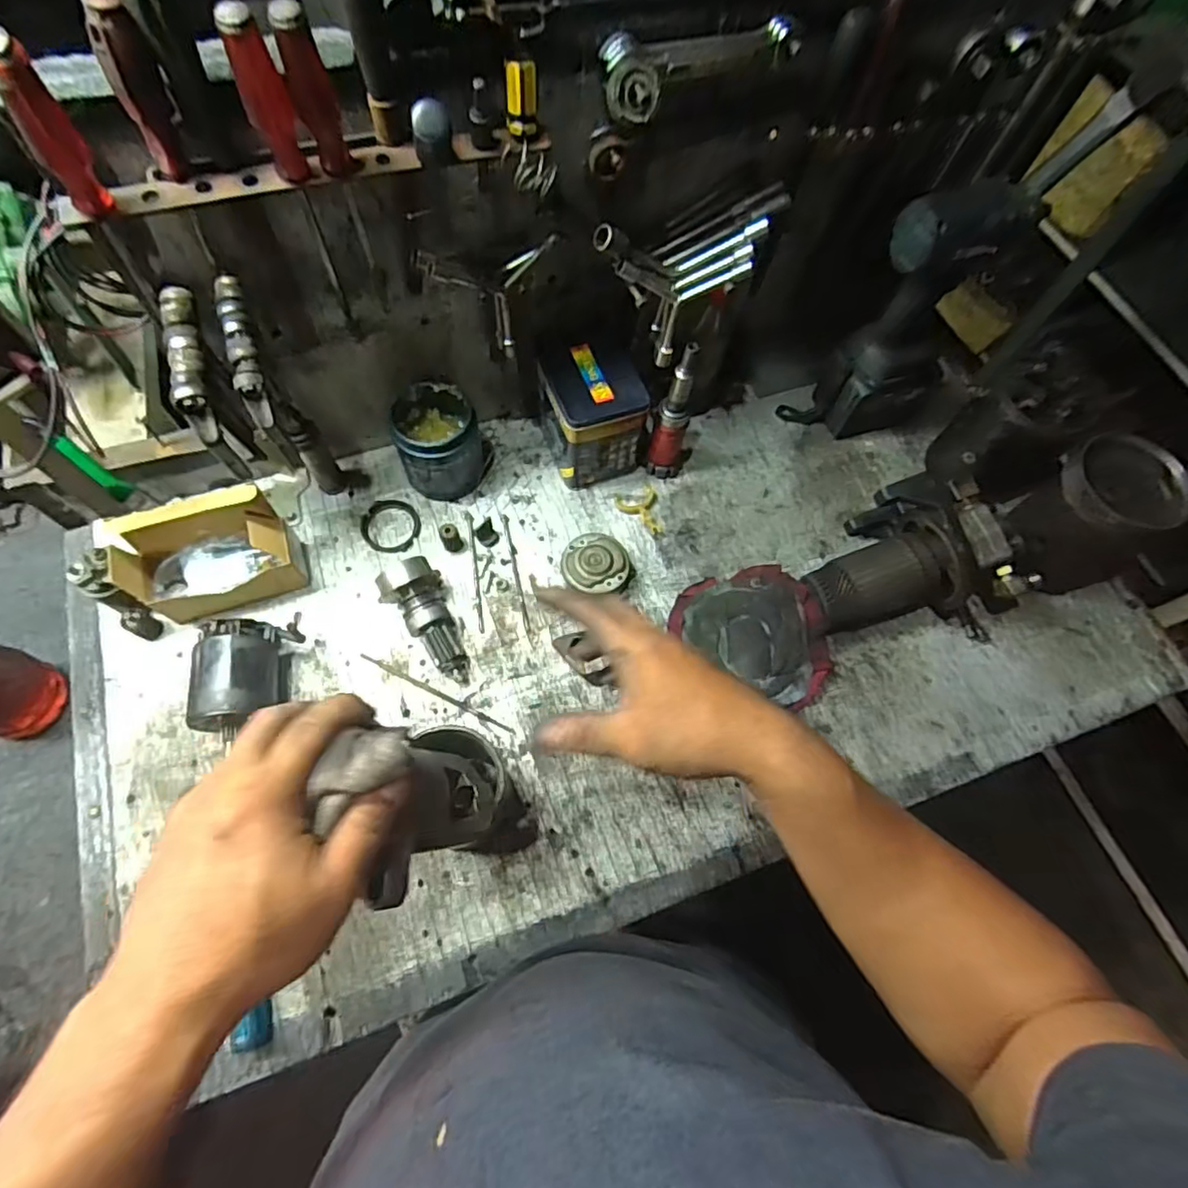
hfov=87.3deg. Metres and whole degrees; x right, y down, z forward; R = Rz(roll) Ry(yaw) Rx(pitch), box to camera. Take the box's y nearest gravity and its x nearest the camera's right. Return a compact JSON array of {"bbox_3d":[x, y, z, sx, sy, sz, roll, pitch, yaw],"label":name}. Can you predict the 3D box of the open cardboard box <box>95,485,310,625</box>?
[{"bbox_3d":[-0.381,-0.037,0.621,0.145,0.110,0.081,-14,68,-11],"label":"open cardboard box"}]

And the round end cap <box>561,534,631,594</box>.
[{"bbox_3d":[0.001,-0.029,0.682,0.071,0.032,0.067,2,66,-4],"label":"round end cap"}]

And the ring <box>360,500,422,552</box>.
[{"bbox_3d":[-0.230,-0.078,0.704,0.067,0.005,0.064,2,66,-4],"label":"ring"}]

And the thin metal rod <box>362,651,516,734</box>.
[{"bbox_3d":[-0.160,0.101,0.635,0.176,0.004,0.006,26,67,8],"label":"thin metal rod"}]

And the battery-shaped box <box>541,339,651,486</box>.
[{"bbox_3d":[-0.002,-0.201,0.707,0.098,0.129,0.103,-16,68,-12],"label":"battery-shaped box"}]

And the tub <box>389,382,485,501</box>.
[{"bbox_3d":[-0.172,-0.166,0.693,0.086,0.099,0.087,2,66,-4],"label":"tub"}]

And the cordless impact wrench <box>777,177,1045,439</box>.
[{"bbox_3d":[0.336,-0.292,0.675,0.163,0.301,0.092,-26,71,-15],"label":"cordless impact wrench"}]

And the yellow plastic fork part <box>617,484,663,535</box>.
[{"bbox_3d":[0.056,-0.095,0.725,0.046,0.007,0.061,-18,68,-11],"label":"yellow plastic fork part"}]

